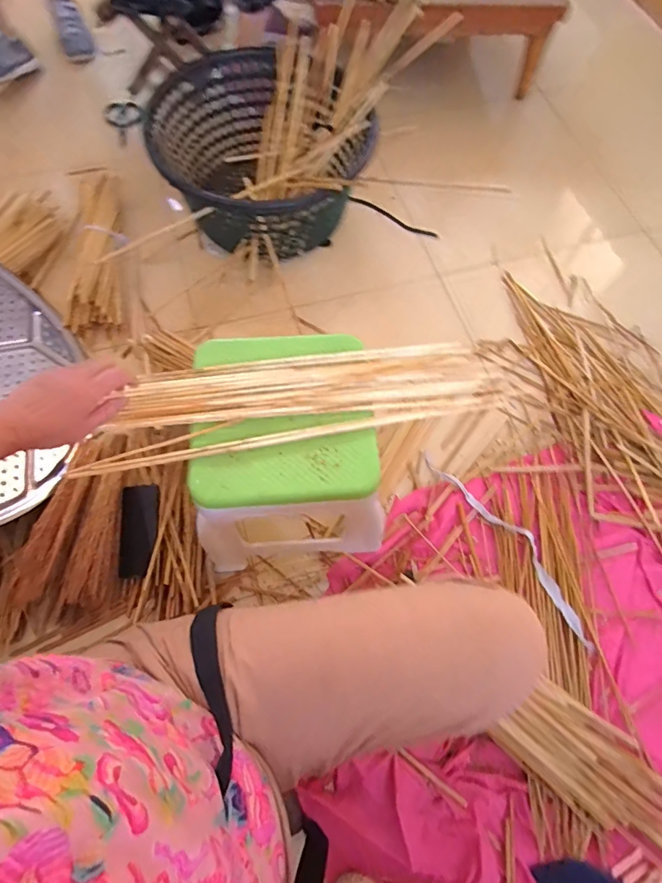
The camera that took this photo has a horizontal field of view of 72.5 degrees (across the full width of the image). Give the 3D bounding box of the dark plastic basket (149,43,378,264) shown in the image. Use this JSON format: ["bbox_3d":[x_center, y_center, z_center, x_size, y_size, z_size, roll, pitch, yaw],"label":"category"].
[{"bbox_3d":[-0.171,-0.684,1.109,0.471,0.225,0.504,0,68,0],"label":"dark plastic basket"}]

